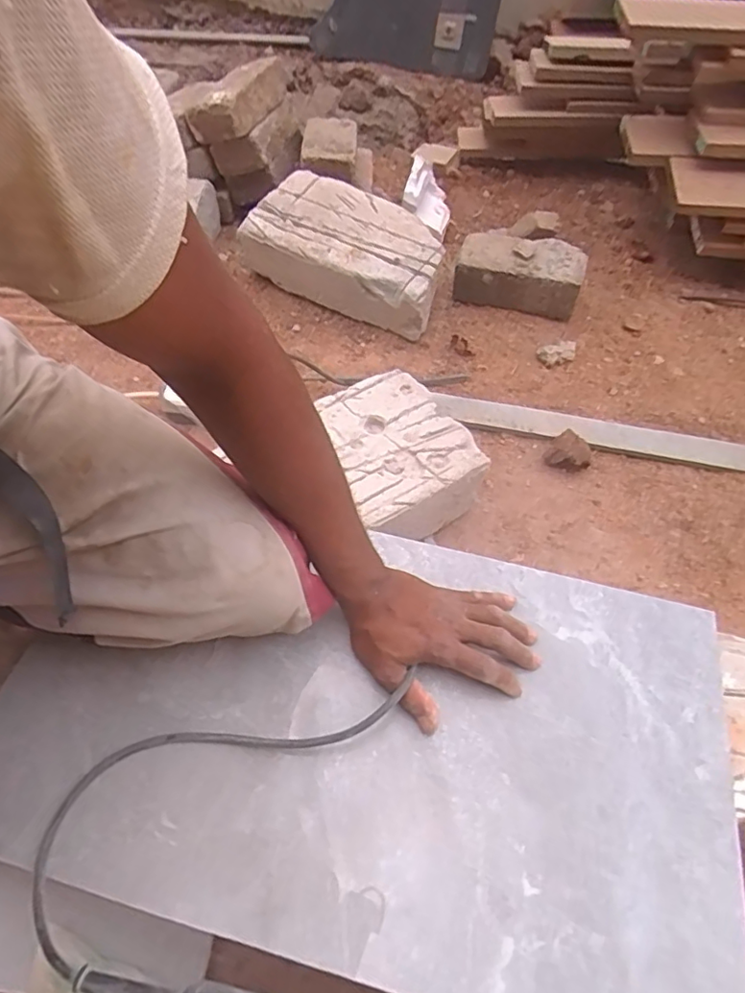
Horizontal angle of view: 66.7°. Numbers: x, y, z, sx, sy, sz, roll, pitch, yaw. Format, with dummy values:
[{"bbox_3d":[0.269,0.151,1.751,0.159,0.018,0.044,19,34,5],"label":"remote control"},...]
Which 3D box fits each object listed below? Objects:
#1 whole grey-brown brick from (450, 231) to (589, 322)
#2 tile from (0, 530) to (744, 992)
[{"bbox_3d":[0.252,-0.385,0.985,0.212,0.101,0.094,20,56,11],"label":"whole grey-brown brick"},{"bbox_3d":[-0.006,0.179,0.475,0.581,0.009,0.337,12,55,7],"label":"tile"}]

